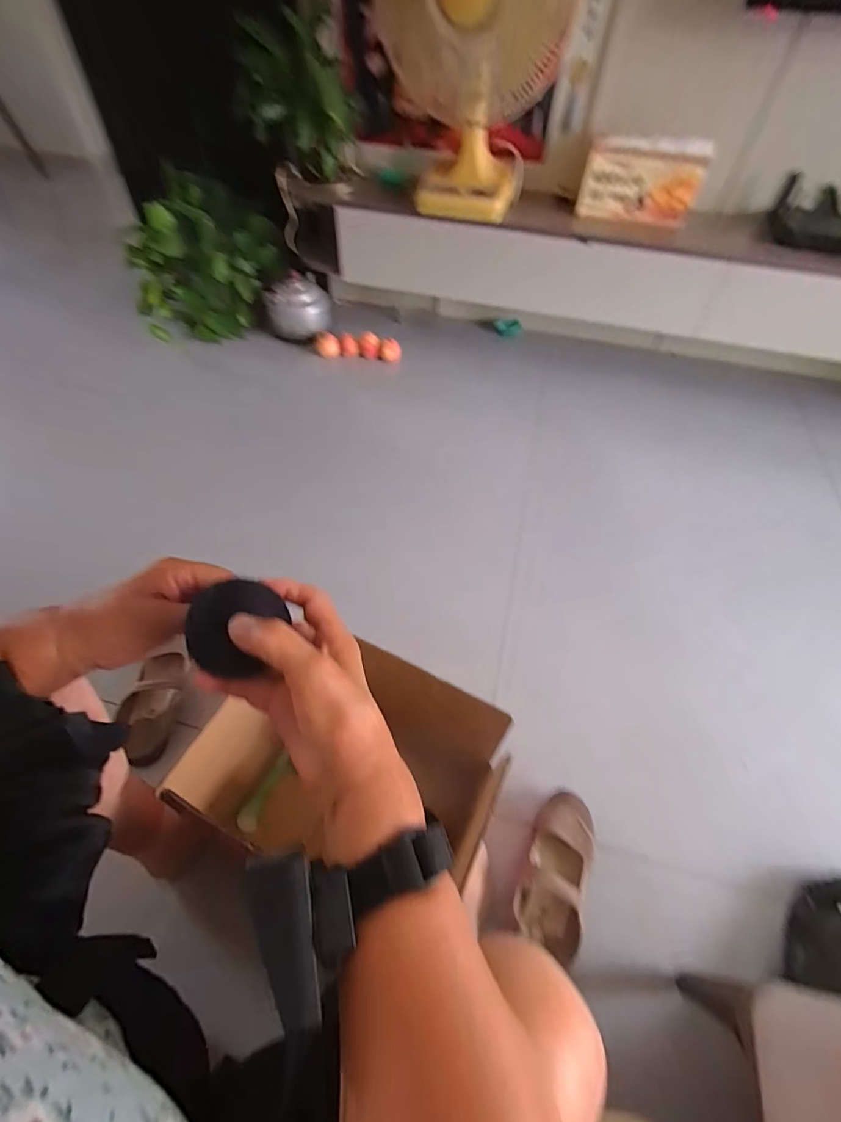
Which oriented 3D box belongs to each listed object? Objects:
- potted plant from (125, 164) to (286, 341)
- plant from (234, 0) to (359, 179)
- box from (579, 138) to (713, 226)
[{"bbox_3d":[-0.675,-0.920,1.400,0.427,0.370,0.278,-20,57,-16],"label":"potted plant"},{"bbox_3d":[-0.275,-1.057,1.025,0.247,0.258,0.291,-3,54,-5],"label":"plant"},{"bbox_3d":[0.557,-0.938,1.144,0.309,0.188,0.052,-1,54,-3],"label":"box"}]

